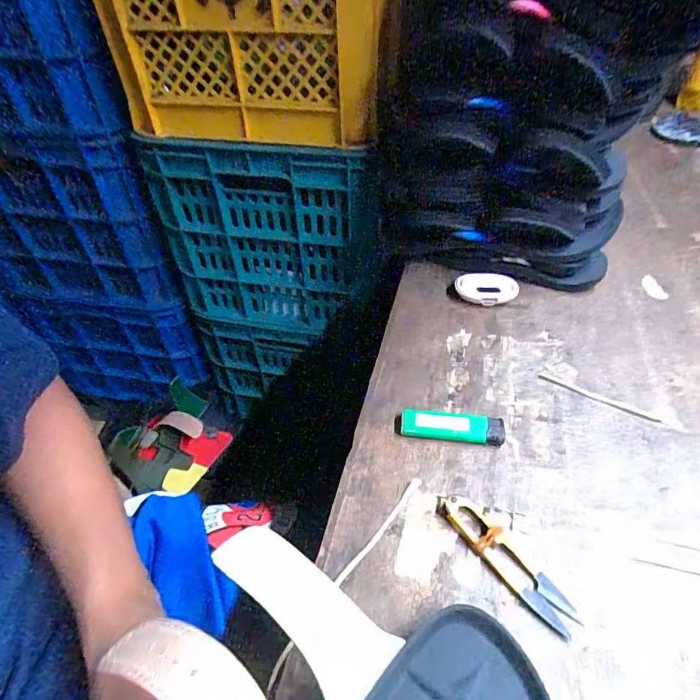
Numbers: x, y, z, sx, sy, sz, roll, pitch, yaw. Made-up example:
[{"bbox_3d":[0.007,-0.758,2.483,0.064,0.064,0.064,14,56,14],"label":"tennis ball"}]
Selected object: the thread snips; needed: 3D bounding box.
[{"bbox_3d":[0.101,0.135,0.293,0.023,0.011,0.103,-33,54,-24],"label":"thread snips"}]

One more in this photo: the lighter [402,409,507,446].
[{"bbox_3d":[0.082,0.062,0.361,0.081,0.014,0.021,4,48,8],"label":"lighter"}]

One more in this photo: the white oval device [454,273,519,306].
[{"bbox_3d":[0.145,-0.065,0.479,0.062,0.021,0.038,8,48,11],"label":"white oval device"}]

